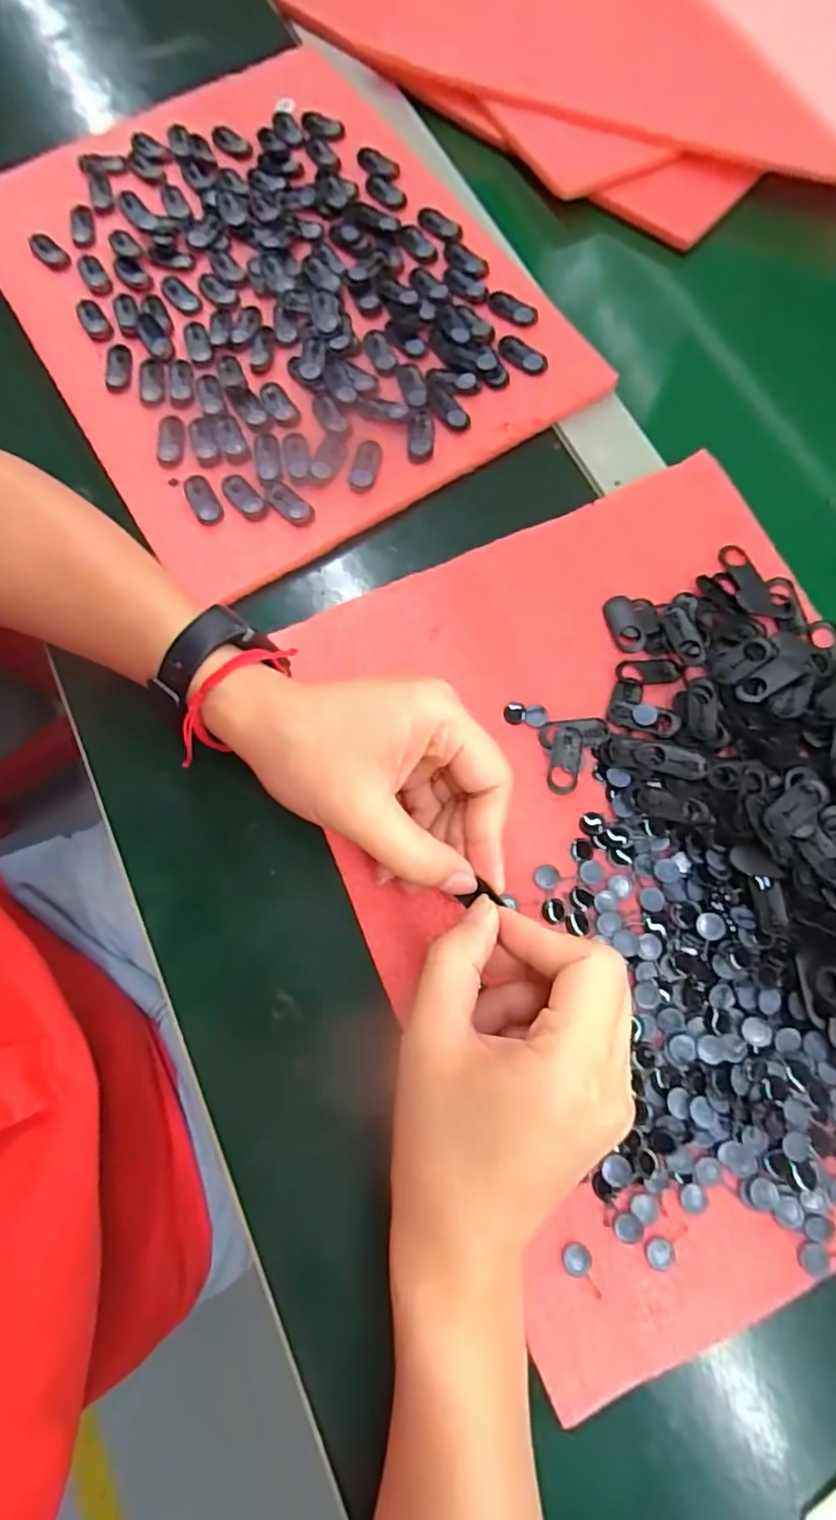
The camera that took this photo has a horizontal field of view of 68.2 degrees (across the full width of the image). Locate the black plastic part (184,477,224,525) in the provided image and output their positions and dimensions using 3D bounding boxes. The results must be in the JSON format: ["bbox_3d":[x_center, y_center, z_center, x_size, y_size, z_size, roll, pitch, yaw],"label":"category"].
[{"bbox_3d":[-0.113,-0.137,0.327,0.014,0.004,0.029,-28,77,-7],"label":"black plastic part"}]

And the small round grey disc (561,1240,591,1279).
[{"bbox_3d":[0.061,0.192,0.236,0.011,0.004,0.012,0,75,0],"label":"small round grey disc"}]

